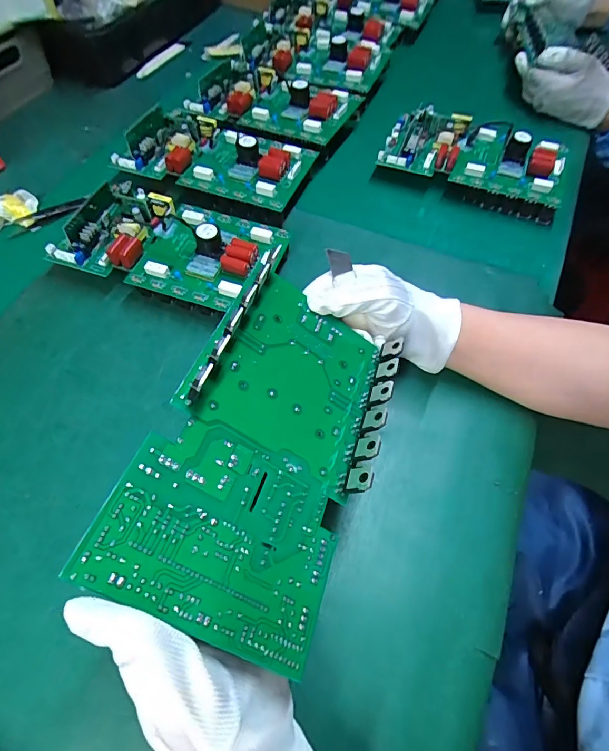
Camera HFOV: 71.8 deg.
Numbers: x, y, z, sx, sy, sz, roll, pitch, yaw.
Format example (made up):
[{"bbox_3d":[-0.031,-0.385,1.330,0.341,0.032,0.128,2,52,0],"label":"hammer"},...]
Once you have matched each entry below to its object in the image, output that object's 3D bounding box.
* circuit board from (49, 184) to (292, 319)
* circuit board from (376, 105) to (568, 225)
[{"bbox_3d":[-0.139,-0.136,0.448,0.223,0.052,0.125,18,61,8],"label":"circuit board"},{"bbox_3d":[0.221,-0.284,0.548,0.230,0.053,0.113,19,61,8],"label":"circuit board"}]

